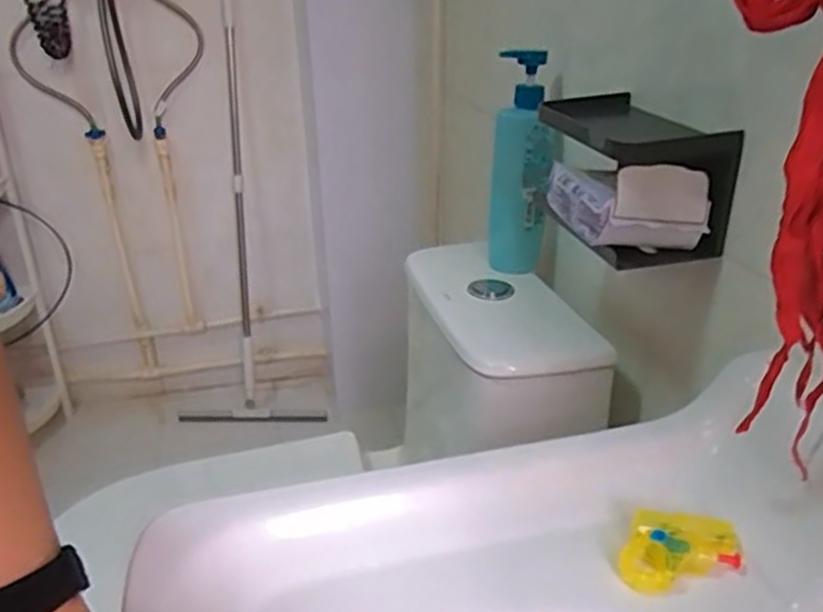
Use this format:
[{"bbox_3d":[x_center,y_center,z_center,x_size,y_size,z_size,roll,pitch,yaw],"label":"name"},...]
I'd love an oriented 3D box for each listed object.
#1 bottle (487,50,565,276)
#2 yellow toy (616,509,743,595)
[{"bbox_3d":[0.140,-0.170,0.876,0.072,0.265,0.060,-2,26,-4],"label":"bottle"},{"bbox_3d":[0.172,0.162,0.451,0.072,0.028,0.051,7,27,15],"label":"yellow toy"}]

